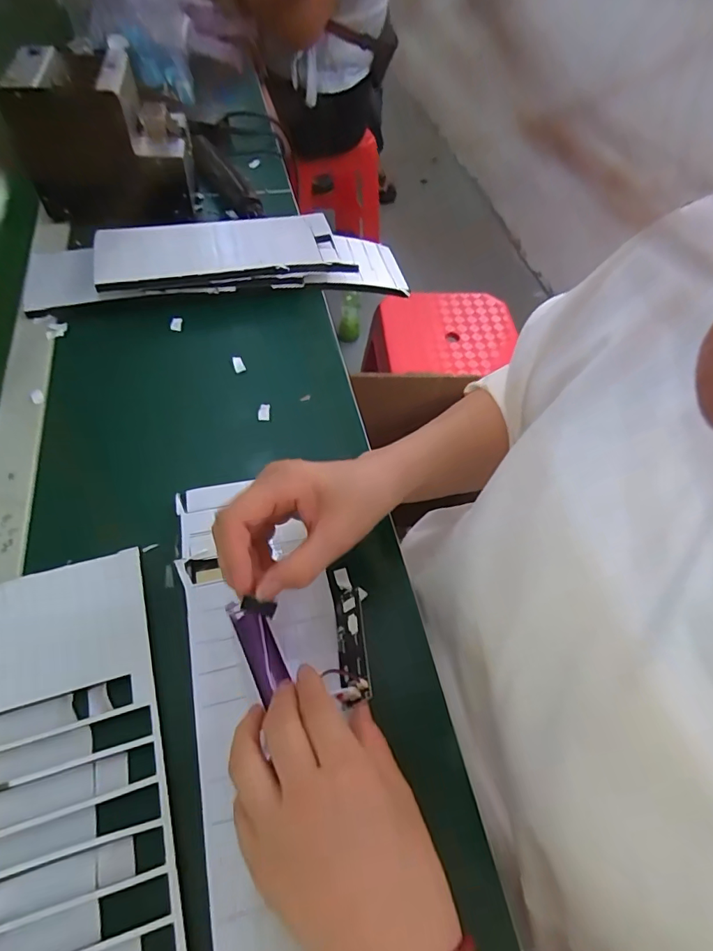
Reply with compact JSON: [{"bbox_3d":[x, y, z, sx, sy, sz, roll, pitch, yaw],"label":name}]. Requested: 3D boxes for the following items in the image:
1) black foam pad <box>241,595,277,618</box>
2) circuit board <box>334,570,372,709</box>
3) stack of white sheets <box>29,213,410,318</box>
[{"bbox_3d":[-0.059,0.080,0.299,0.021,0.006,0.008,20,53,-22],"label":"black foam pad"},{"bbox_3d":[-0.004,0.108,0.356,0.021,0.018,0.120,-2,30,-5],"label":"circuit board"},{"bbox_3d":[-0.162,-0.261,0.609,0.449,0.051,0.112,-9,57,-10],"label":"stack of white sheets"}]

